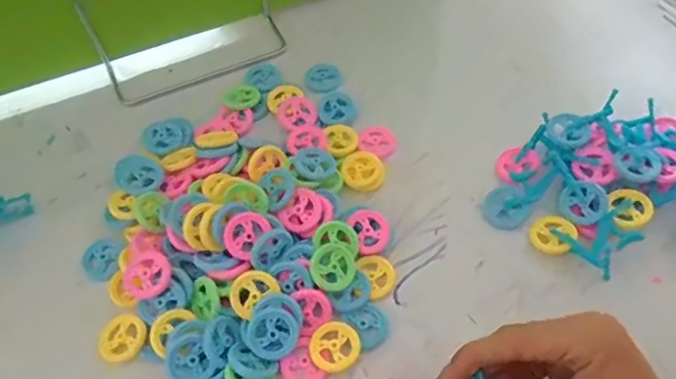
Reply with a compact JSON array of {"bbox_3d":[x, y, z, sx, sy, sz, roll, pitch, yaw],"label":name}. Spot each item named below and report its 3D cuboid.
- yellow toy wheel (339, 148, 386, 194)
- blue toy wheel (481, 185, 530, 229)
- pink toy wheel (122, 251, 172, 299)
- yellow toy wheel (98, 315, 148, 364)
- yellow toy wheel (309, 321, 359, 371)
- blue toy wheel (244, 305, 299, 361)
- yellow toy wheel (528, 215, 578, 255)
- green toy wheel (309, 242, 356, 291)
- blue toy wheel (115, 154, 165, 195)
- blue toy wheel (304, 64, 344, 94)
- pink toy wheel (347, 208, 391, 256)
[{"bbox_3d":[0.018,-0.014,0.398,0.030,0.007,0.034,-39,63,-21],"label":"yellow toy wheel"},{"bbox_3d":[0.115,0.012,0.380,0.029,0.007,0.030,-3,70,9],"label":"blue toy wheel"},{"bbox_3d":[-0.118,0.053,0.341,0.029,0.005,0.029,-1,73,3],"label":"pink toy wheel"},{"bbox_3d":[-0.130,0.089,0.333,0.029,0.006,0.027,-1,57,2],"label":"yellow toy wheel"},{"bbox_3d":[-0.002,0.094,0.329,0.030,0.007,0.028,-1,57,2],"label":"yellow toy wheel"},{"bbox_3d":[-0.039,0.084,0.323,0.030,0.004,0.030,2,81,-9],"label":"blue toy wheel"},{"bbox_3d":[0.142,0.029,0.367,0.029,0.006,0.029,-14,51,17],"label":"yellow toy wheel"},{"bbox_3d":[-0.003,0.048,0.343,0.029,0.005,0.030,5,69,-12],"label":"green toy wheel"},{"bbox_3d":[-0.140,-0.010,0.388,0.031,0.009,0.031,-33,75,-26],"label":"blue toy wheel"},{"bbox_3d":[-0.012,-0.093,0.460,0.031,0.012,0.026,-3,57,1],"label":"blue toy wheel"},{"bbox_3d":[0.022,0.027,0.367,0.026,0.005,0.030,-22,82,-21],"label":"pink toy wheel"}]

